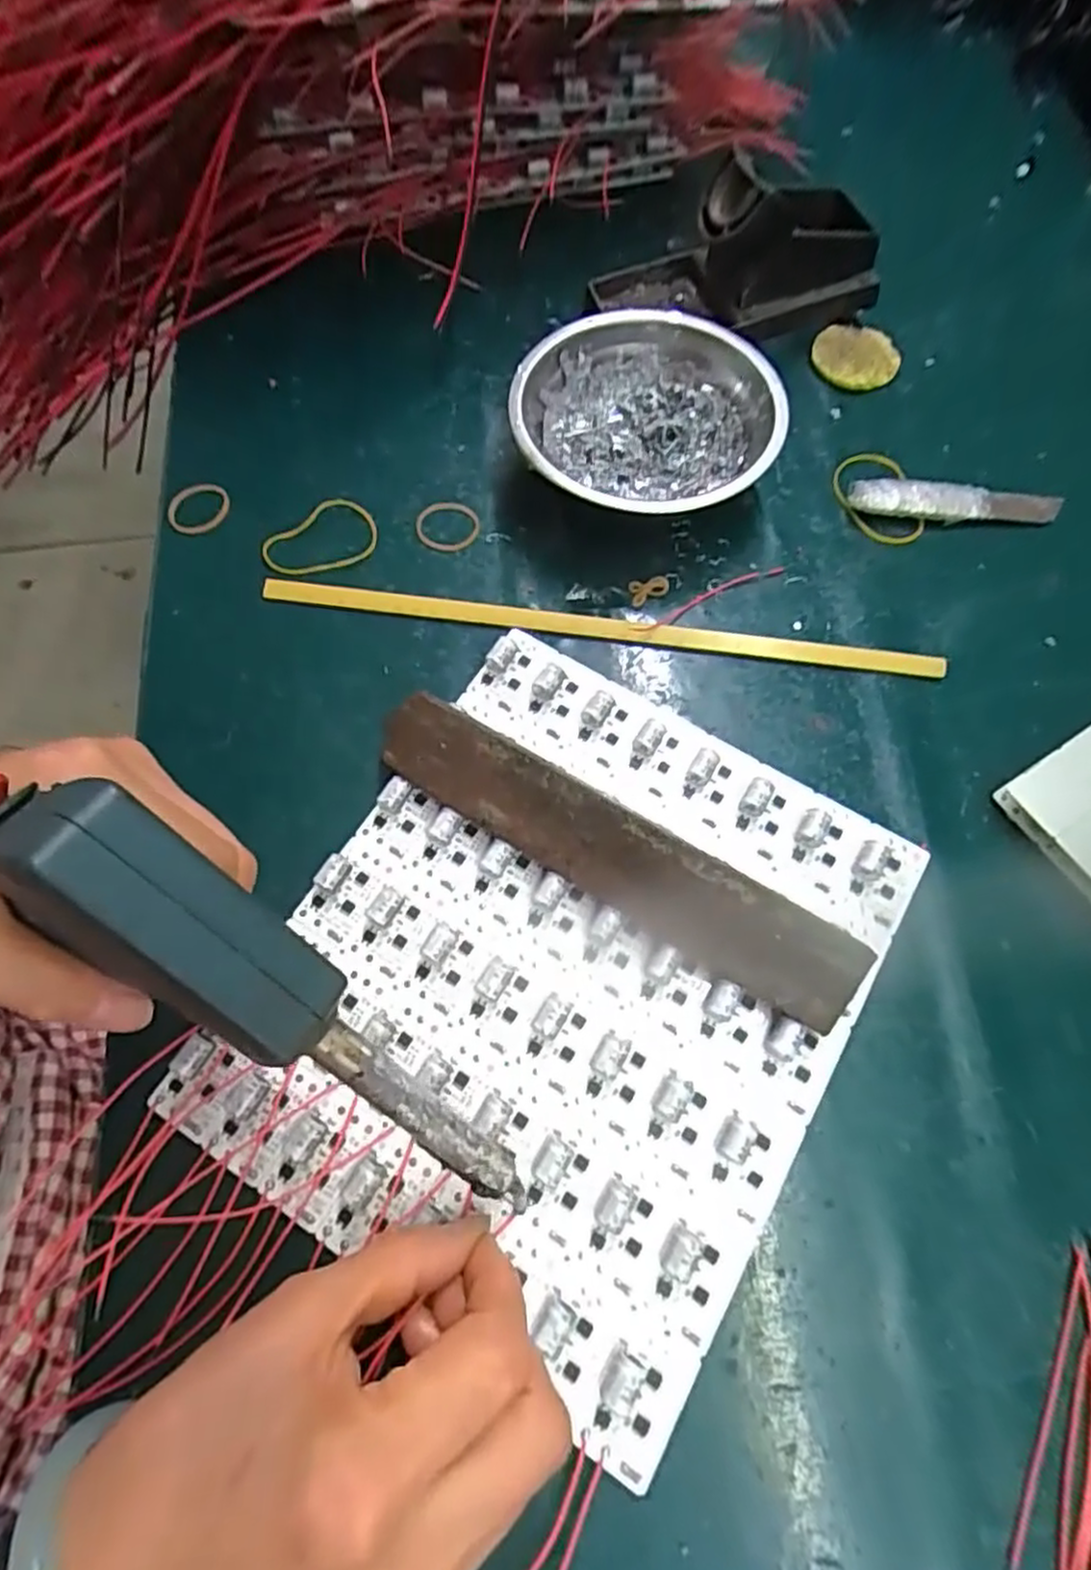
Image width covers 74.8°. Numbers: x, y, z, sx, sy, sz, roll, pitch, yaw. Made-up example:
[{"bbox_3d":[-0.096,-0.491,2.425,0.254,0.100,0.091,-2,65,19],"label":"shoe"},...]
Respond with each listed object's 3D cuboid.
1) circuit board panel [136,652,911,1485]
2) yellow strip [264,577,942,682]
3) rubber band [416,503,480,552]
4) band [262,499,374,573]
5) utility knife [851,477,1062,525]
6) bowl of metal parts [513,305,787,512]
[{"bbox_3d":[0.007,0.069,0.270,0.195,0.014,0.237,30,71,12],"label":"circuit board panel"},{"bbox_3d":[0.023,-0.074,0.331,0.309,0.008,0.011,7,68,4],"label":"yellow strip"},{"bbox_3d":[-0.049,-0.130,0.355,0.031,0.004,0.030,-9,68,-3],"label":"rubber band"},{"bbox_3d":[-0.112,-0.123,0.352,0.056,0.004,0.043,-10,68,-3],"label":"band"},{"bbox_3d":[0.205,-0.141,0.357,0.104,0.013,0.021,3,68,2],"label":"utility knife"},{"bbox_3d":[0.049,-0.174,0.353,0.125,0.041,0.122,0,68,1],"label":"bowl of metal parts"}]

